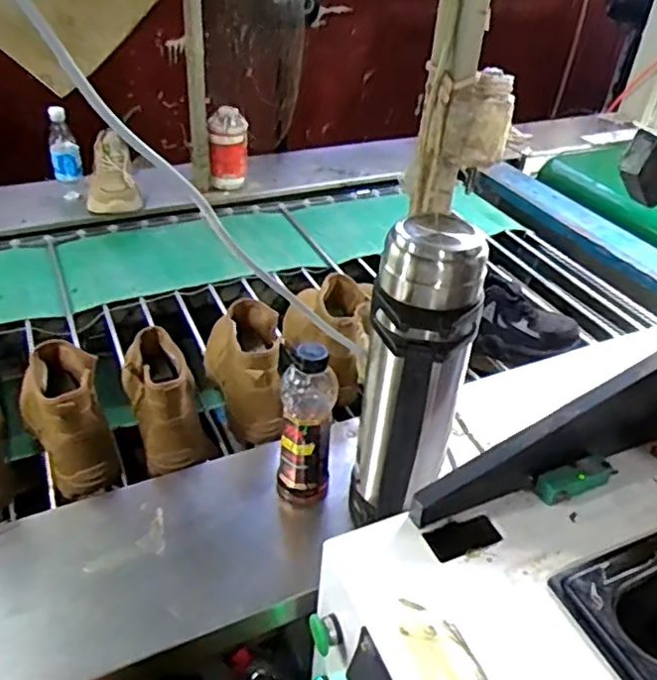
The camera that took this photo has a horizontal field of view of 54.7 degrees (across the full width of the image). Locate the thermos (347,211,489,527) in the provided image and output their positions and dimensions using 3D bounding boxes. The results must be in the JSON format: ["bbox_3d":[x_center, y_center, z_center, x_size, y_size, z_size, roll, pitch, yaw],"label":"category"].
[{"bbox_3d":[0.088,0.060,0.691,0.111,0.356,0.126,10,39,8],"label":"thermos"}]

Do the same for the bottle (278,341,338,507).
[{"bbox_3d":[-0.026,0.109,0.782,0.071,0.224,0.055,4,39,0],"label":"bottle"}]

